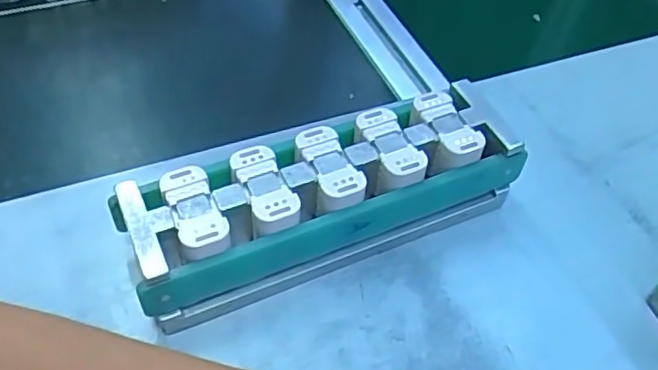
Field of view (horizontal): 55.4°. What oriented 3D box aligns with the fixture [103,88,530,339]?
[{"bbox_3d":[0.000,0.006,0.309,0.190,0.049,0.055,-19,54,-19],"label":"fixture"}]

